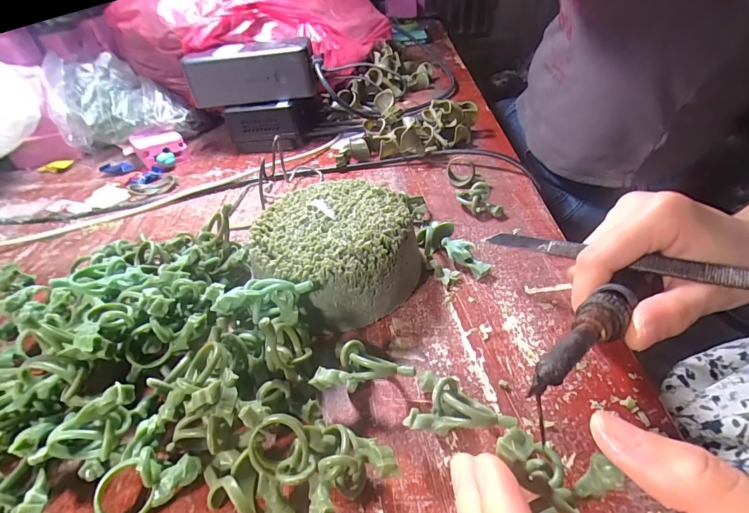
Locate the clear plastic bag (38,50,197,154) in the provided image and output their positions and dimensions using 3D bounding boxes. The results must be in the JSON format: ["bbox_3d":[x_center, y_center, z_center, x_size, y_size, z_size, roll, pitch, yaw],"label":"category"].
[{"bbox_3d":[-0.292,-0.177,0.451,0.142,0.095,0.076,-8,40,-1],"label":"clear plastic bag"}]

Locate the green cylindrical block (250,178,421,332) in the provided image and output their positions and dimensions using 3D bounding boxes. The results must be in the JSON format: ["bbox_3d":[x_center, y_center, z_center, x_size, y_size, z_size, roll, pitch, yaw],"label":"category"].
[{"bbox_3d":[-0.024,-0.004,0.247,0.097,0.047,0.093,-4,40,3],"label":"green cylindrical block"}]

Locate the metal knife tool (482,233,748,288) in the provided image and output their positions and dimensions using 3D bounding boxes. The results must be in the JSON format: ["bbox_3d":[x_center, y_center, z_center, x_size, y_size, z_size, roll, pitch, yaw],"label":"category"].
[{"bbox_3d":[0.134,0.003,0.186,0.162,0.007,0.006,14,43,39],"label":"metal knife tool"}]

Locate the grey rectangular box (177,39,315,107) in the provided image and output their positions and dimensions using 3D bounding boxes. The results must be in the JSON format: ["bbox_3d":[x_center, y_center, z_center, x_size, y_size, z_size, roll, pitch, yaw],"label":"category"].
[{"bbox_3d":[-0.130,-0.193,0.402,0.130,0.051,0.040,-7,40,-1],"label":"grey rectangular box"}]

